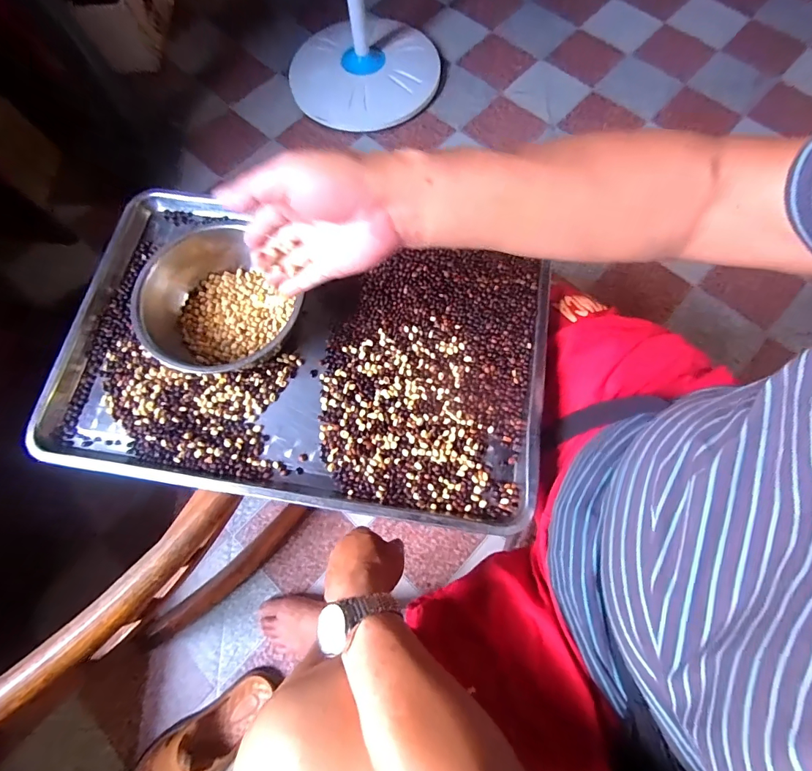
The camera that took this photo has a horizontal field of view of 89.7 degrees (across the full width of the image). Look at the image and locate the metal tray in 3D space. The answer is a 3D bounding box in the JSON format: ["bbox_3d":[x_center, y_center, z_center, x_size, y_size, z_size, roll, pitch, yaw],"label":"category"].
[{"bbox_3d":[-0.130,-0.045,0.511,0.586,0.036,0.359,11,72,3],"label":"metal tray"}]

